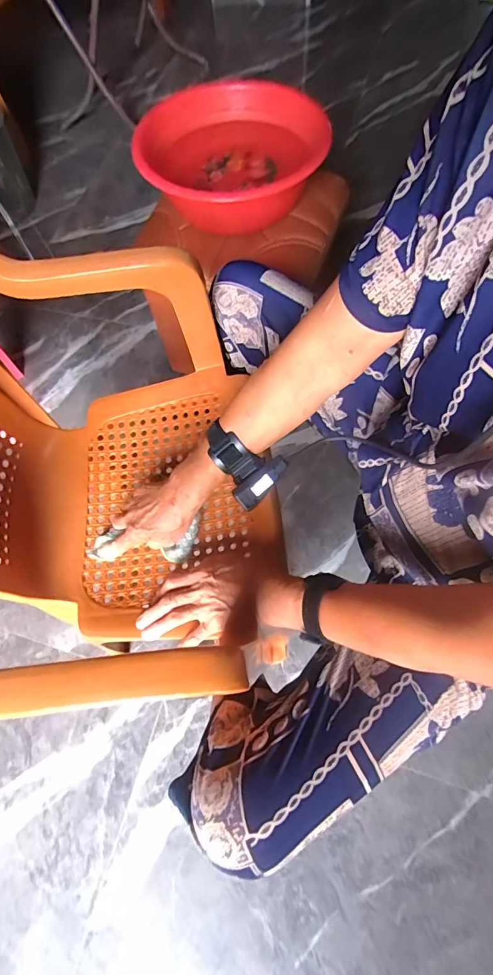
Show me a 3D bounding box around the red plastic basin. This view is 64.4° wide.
[{"bbox_3d":[-0.026,-0.549,0.660,0.288,0.097,0.298,-1,69,2],"label":"red plastic basin"}]

